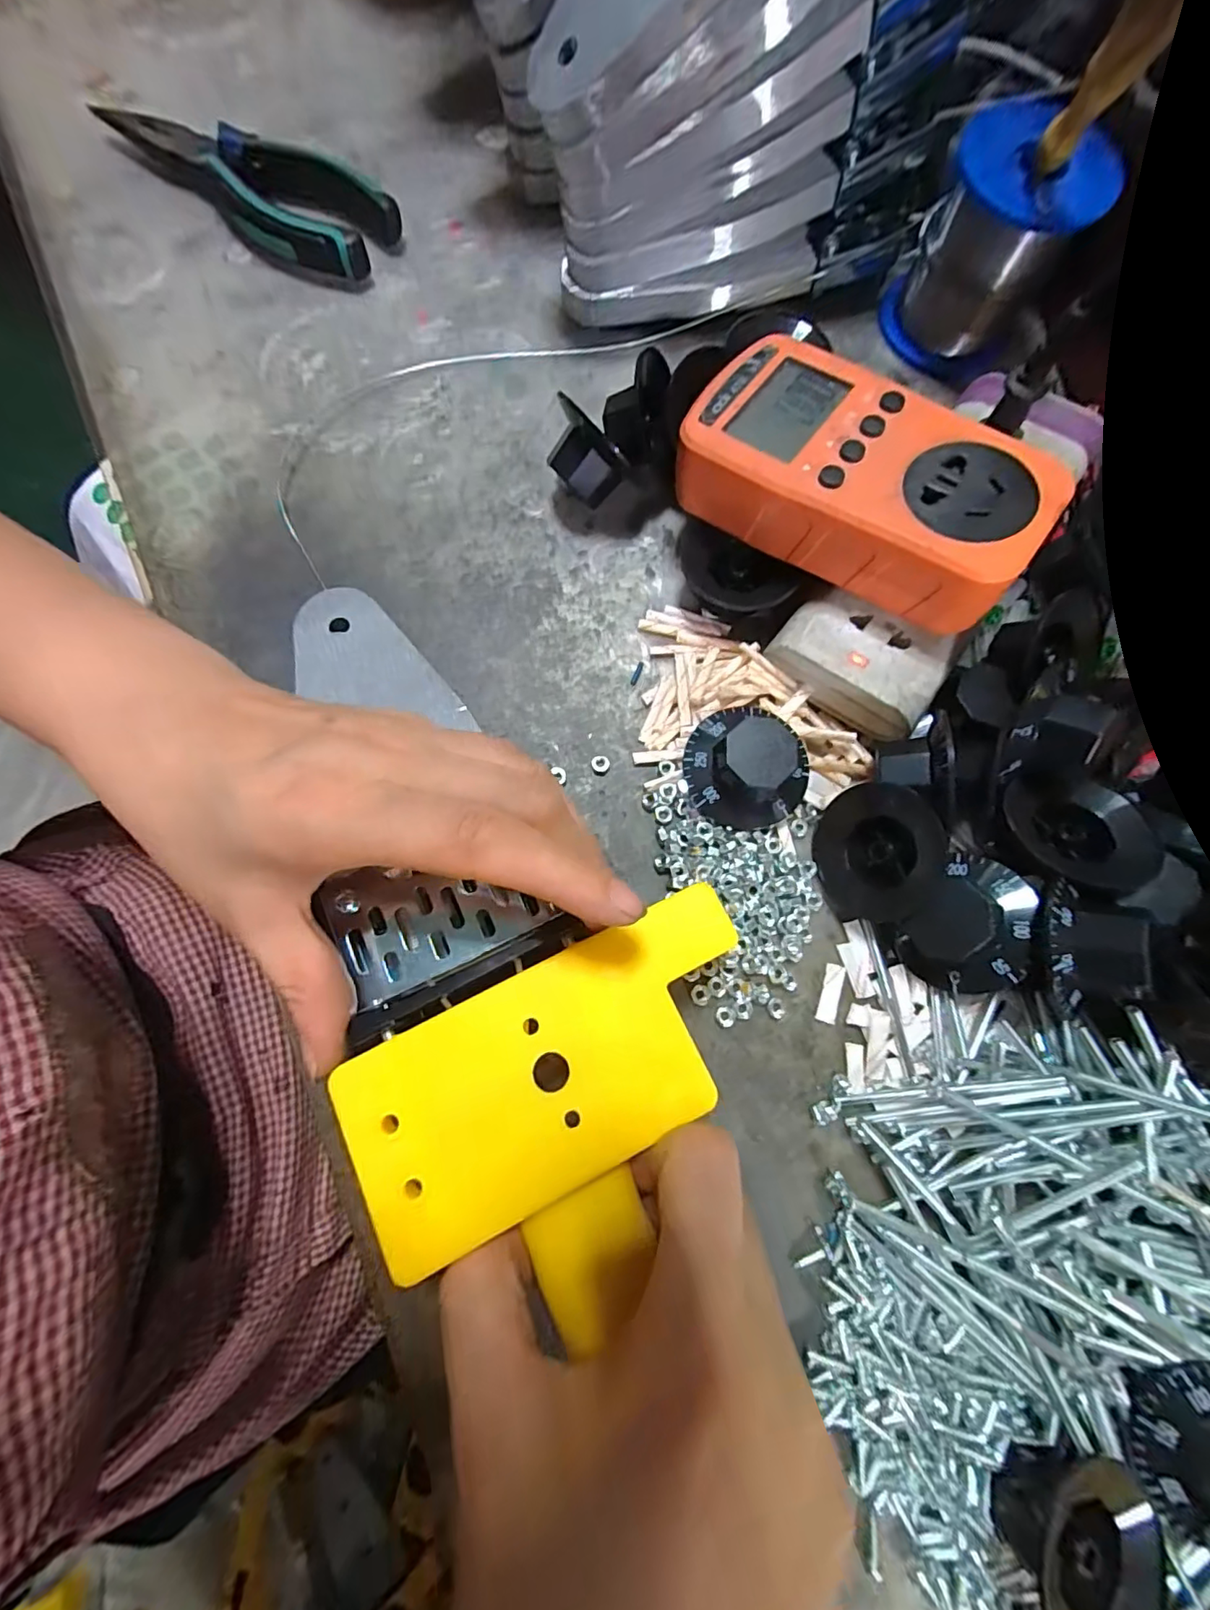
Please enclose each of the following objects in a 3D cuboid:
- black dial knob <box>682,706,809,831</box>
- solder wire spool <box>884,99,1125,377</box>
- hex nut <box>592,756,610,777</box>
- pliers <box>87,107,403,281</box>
[{"bbox_3d":[0.053,-0.014,0.209,0.047,0.026,0.041,43,80,7],"label":"black dial knob"},{"bbox_3d":[0.177,-0.259,0.258,0.061,0.072,0.061,22,78,3],"label":"solder wire spool"},{"bbox_3d":[-0.002,-0.016,0.223,0.007,0.004,0.007,-3,78,-2],"label":"hex nut"},{"bbox_3d":[-0.173,-0.297,0.266,0.142,0.019,0.045,25,78,3],"label":"pliers"}]

